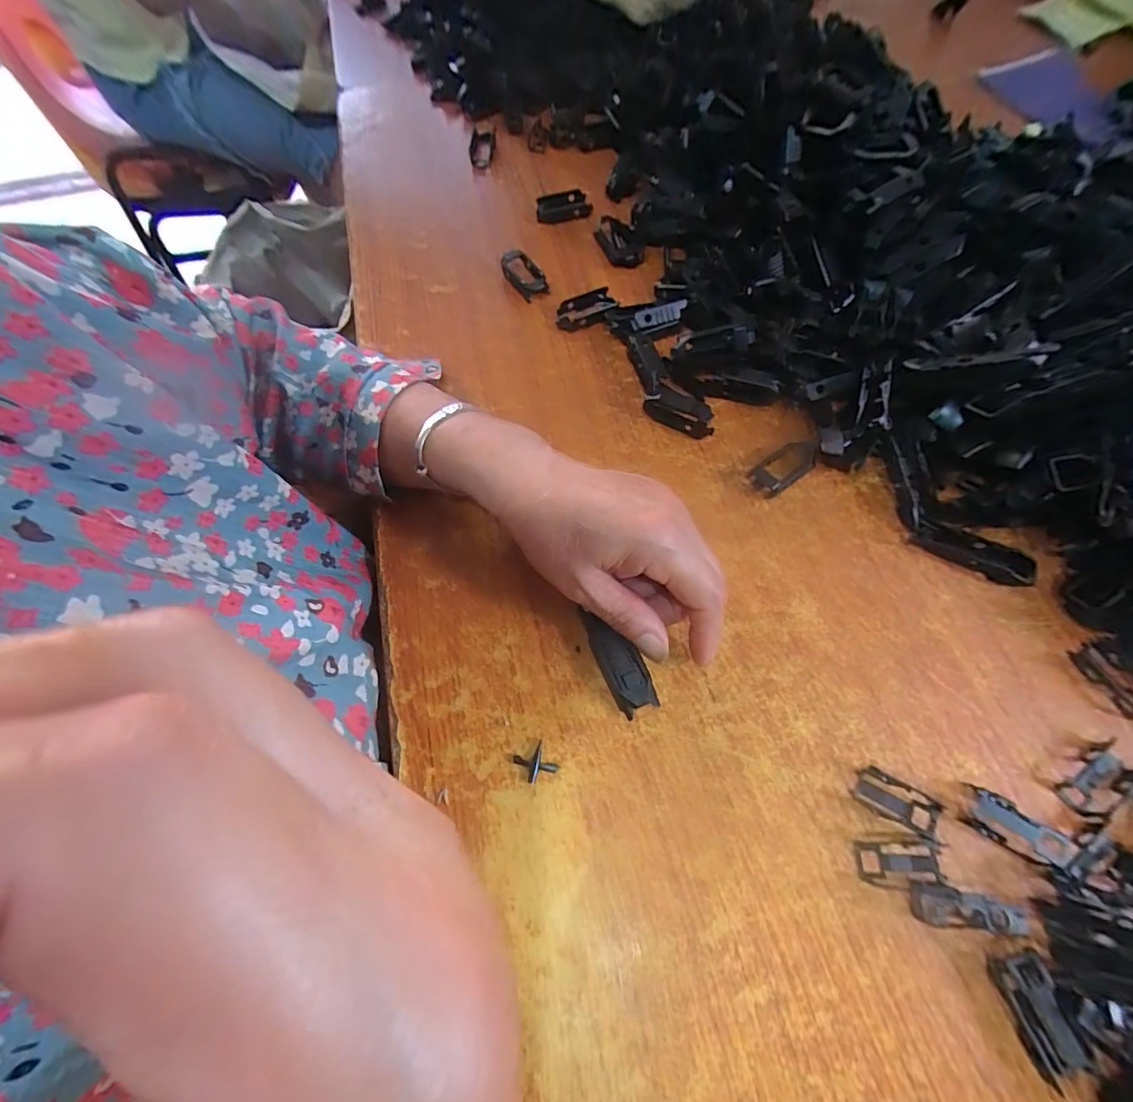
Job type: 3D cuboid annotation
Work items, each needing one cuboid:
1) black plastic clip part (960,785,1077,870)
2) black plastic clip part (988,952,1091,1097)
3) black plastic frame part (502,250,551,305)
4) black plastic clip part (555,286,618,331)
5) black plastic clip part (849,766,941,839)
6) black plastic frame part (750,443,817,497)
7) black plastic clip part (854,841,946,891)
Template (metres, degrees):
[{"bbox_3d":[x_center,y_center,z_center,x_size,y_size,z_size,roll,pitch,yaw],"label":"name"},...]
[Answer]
[{"bbox_3d":[0.222,0.136,0.240,0.048,0.009,0.021,28,69,13],"label":"black plastic clip part"},{"bbox_3d":[0.201,0.198,0.210,0.020,0.013,0.044,-10,66,-4],"label":"black plastic clip part"},{"bbox_3d":[-0.035,-0.224,0.403,0.023,0.014,0.051,-35,70,-14],"label":"black plastic frame part"},{"bbox_3d":[0.016,-0.189,0.386,0.046,0.011,0.024,-27,68,-11],"label":"black plastic clip part"},{"bbox_3d":[0.166,0.126,0.247,0.039,0.008,0.019,26,68,12],"label":"black plastic clip part"},{"bbox_3d":[0.144,-0.055,0.328,0.050,0.010,0.024,-35,70,-14],"label":"black plastic frame part"},{"bbox_3d":[0.161,0.151,0.237,0.040,0.004,0.019,-1,66,0],"label":"black plastic clip part"}]

